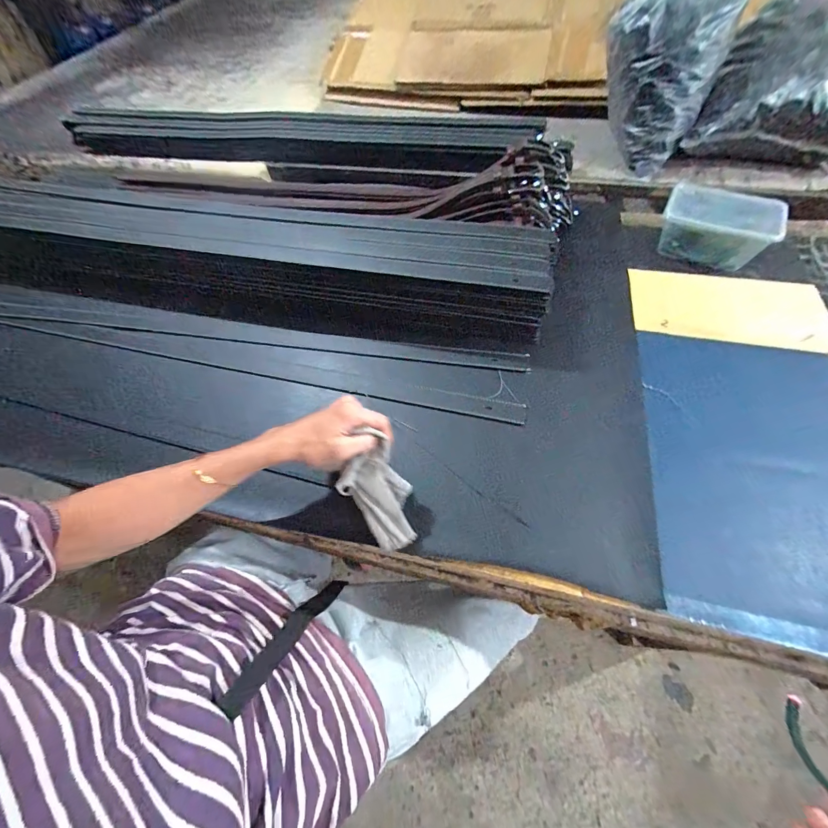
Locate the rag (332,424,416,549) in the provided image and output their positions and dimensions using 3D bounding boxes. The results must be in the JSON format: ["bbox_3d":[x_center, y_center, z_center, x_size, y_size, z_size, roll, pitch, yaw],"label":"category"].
[{"bbox_3d":[-0.035,0.090,0.399,0.068,0.094,0.098,-35,64,-16],"label":"rag"}]

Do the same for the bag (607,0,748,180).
[{"bbox_3d":[0.480,-0.680,0.696,0.215,0.282,0.191,37,68,21],"label":"bag"}]

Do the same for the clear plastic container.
[{"bbox_3d":[0.531,-0.331,0.642,0.170,0.090,0.120,21,64,14],"label":"clear plastic container"}]

